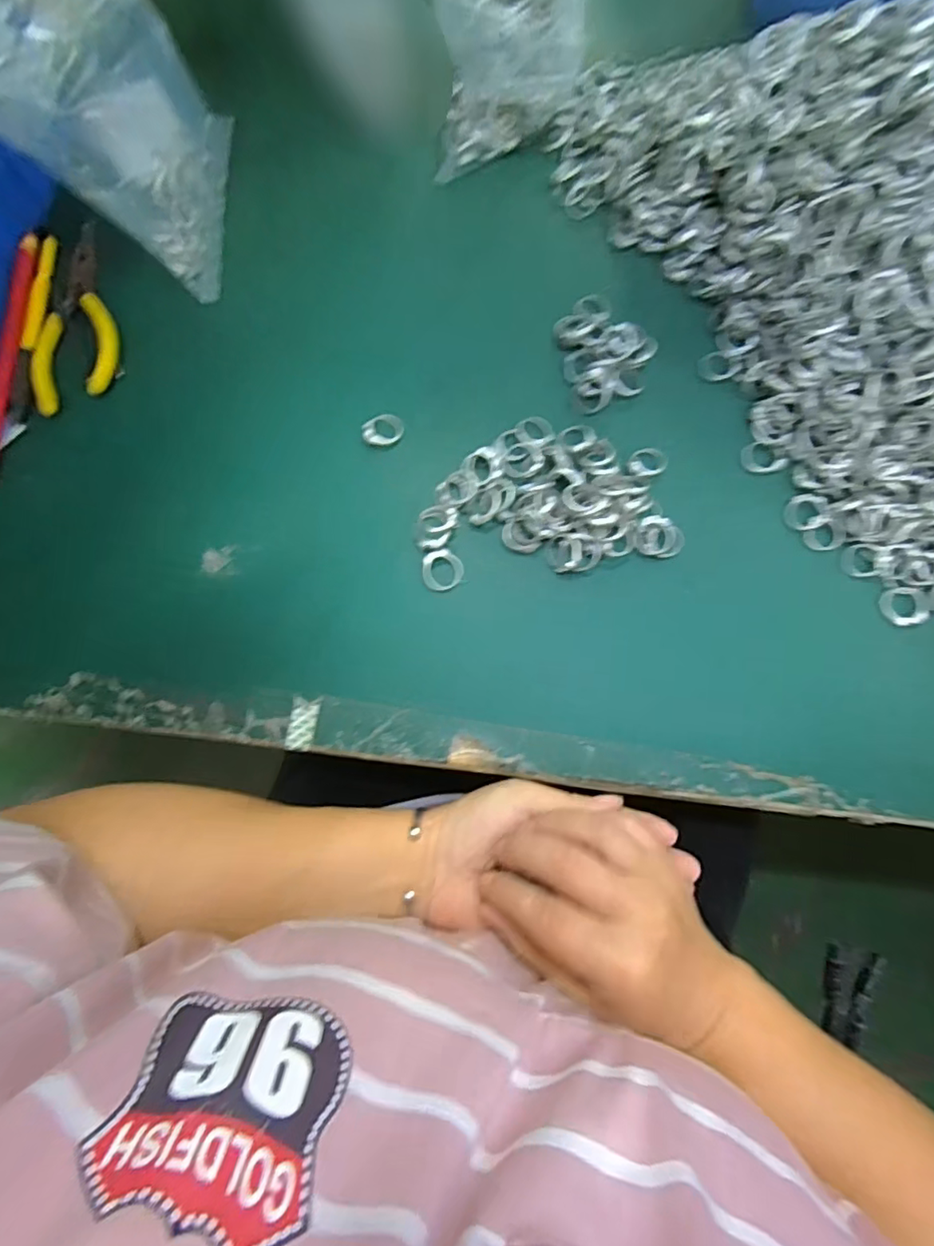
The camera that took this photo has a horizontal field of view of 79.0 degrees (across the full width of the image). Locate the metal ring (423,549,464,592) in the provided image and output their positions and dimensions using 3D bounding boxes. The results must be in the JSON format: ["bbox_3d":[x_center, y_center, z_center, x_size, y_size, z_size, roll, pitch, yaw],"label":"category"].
[{"bbox_3d":[-0.014,-0.031,0.324,0.023,0.004,0.023,0,78,0],"label":"metal ring"}]

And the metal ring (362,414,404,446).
[{"bbox_3d":[-0.051,-0.117,0.344,0.025,0.007,0.019,-22,79,-4],"label":"metal ring"}]

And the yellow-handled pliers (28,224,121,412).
[{"bbox_3d":[-0.240,-0.190,0.355,0.047,0.010,0.136,3,78,1],"label":"yellow-handled pliers"}]

